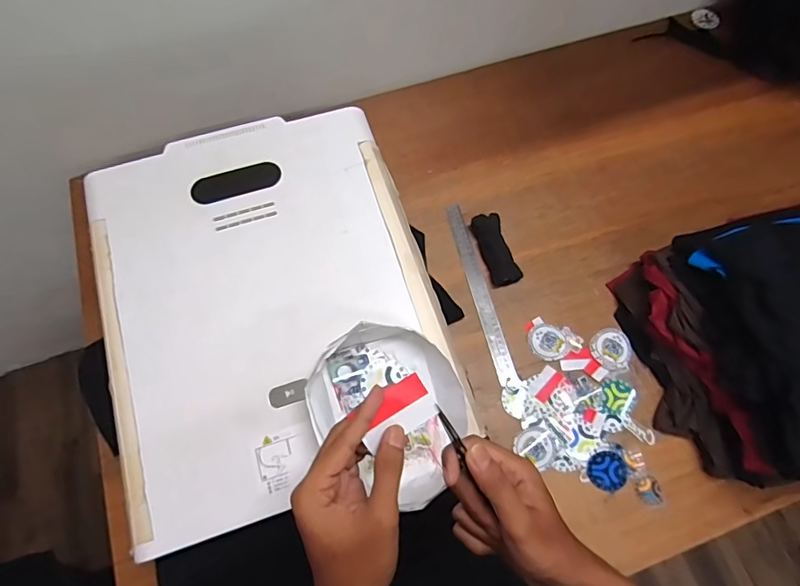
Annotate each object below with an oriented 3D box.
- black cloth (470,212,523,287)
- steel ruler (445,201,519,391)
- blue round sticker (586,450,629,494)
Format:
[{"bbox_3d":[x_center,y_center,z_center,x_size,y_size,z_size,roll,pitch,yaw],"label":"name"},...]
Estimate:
[{"bbox_3d":[0.162,-0.071,0.799,0.047,0.033,0.129,-17,69,-6],"label":"black cloth"},{"bbox_3d":[0.130,-0.007,0.794,0.030,0.006,0.319,-15,70,-1],"label":"steel ruler"},{"bbox_3d":[0.297,0.255,0.686,0.054,0.004,0.056,-1,81,8],"label":"blue round sticker"}]

